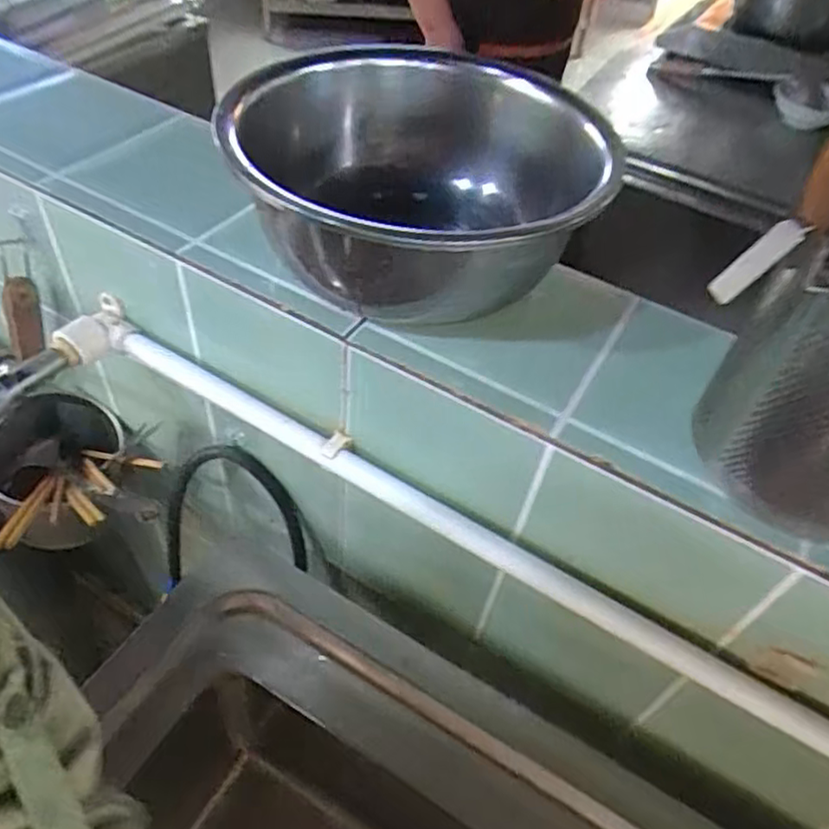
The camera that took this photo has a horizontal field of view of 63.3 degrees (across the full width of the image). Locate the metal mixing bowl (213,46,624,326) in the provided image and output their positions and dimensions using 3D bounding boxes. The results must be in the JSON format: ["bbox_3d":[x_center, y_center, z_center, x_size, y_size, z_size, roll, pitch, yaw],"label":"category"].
[{"bbox_3d":[-0.008,-0.169,0.487,0.263,0.120,0.263,3,49,-4],"label":"metal mixing bowl"}]

